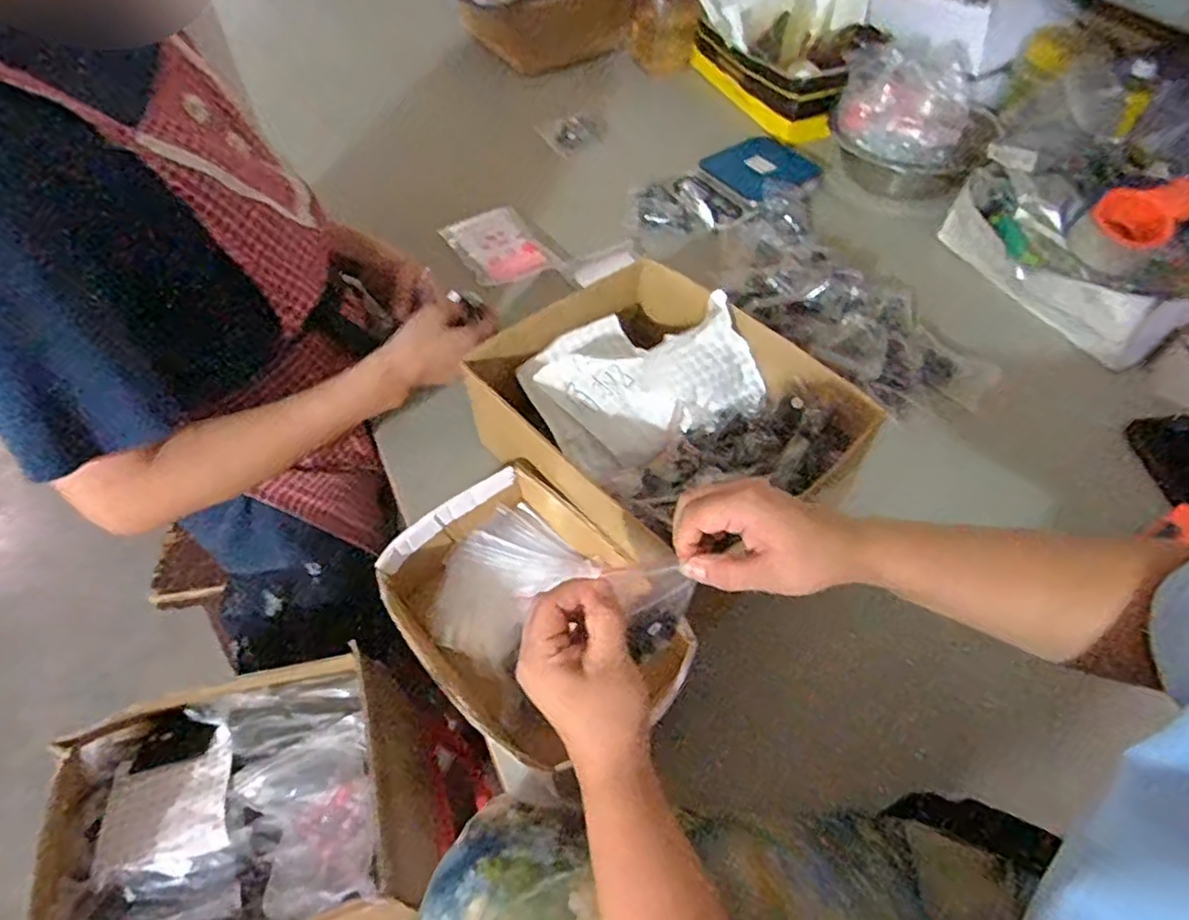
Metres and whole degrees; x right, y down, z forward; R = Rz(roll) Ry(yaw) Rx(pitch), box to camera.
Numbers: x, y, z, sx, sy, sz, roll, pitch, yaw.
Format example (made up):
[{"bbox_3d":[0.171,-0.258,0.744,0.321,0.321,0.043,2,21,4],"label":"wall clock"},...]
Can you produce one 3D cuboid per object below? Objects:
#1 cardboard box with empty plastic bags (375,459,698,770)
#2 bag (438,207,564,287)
[{"bbox_3d":[-0.062,0.132,0.575,0.179,0.067,0.236,-35,60,-23],"label":"cardboard box with empty plastic bags"},{"bbox_3d":[-0.128,-0.298,0.916,0.113,0.029,0.145,-29,58,-19],"label":"bag"}]

